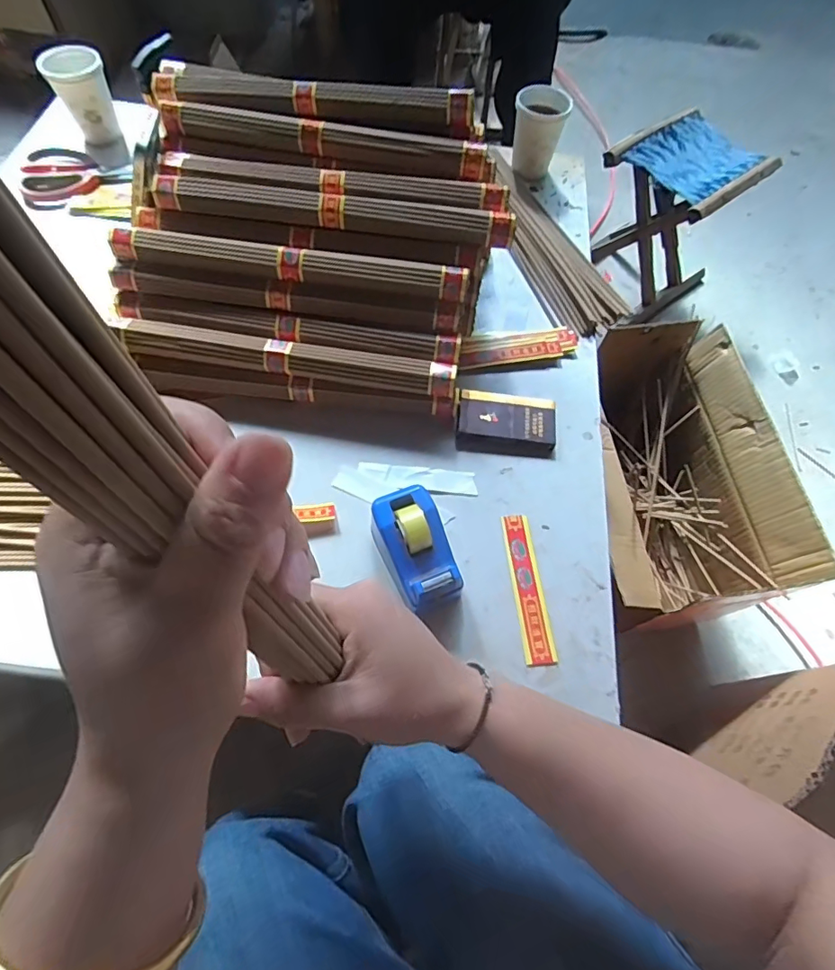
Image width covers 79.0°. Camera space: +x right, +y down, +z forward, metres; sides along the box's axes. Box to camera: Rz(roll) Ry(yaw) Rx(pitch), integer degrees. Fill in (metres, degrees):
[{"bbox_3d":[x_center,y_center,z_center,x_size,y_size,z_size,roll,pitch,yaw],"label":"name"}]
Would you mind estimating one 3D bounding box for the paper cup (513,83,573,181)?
[{"bbox_3d":[0.165,-0.484,0.697,0.073,0.081,0.073,16,64,4],"label":"paper cup"}]

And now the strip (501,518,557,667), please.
[{"bbox_3d":[0.100,0.091,0.459,0.027,0.004,0.136,-4,64,-5],"label":"strip"}]

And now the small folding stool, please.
[{"bbox_3d":[0.545,-0.577,1.134,0.270,0.320,0.234,-35,71,-18],"label":"small folding stool"}]

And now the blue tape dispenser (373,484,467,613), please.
[{"bbox_3d":[-0.002,0.058,0.441,0.058,0.059,0.099,-18,66,-12],"label":"blue tape dispenser"}]

